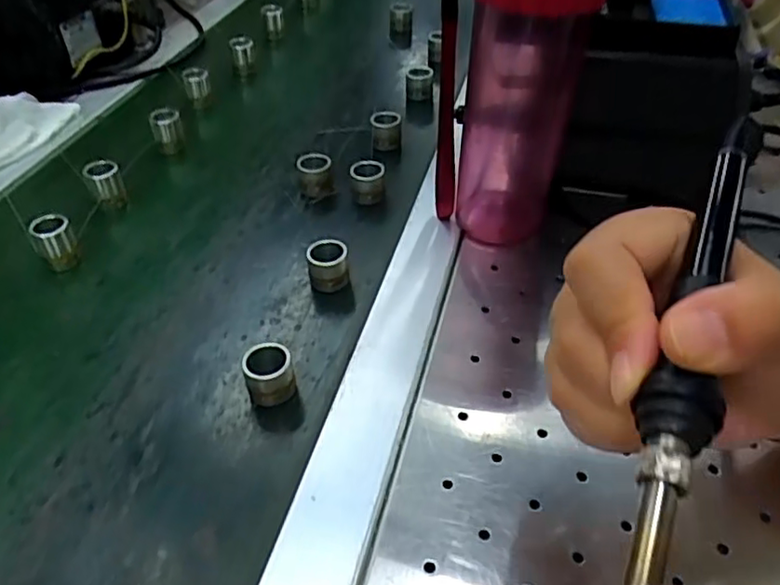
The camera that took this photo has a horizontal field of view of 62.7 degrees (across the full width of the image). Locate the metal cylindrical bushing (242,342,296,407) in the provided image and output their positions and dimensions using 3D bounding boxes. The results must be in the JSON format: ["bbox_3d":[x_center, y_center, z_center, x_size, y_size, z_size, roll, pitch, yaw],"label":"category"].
[{"bbox_3d":[-0.061,0.043,0.324,0.024,0.025,0.022,0,43,0],"label":"metal cylindrical bushing"}]

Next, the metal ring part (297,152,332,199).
[{"bbox_3d":[-0.054,-0.083,0.463,0.023,0.031,0.022,-6,43,-6],"label":"metal ring part"}]

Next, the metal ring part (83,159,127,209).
[{"bbox_3d":[-0.202,-0.078,0.455,0.021,0.028,0.021,-20,46,-21],"label":"metal ring part"}]

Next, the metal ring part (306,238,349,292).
[{"bbox_3d":[-0.037,-0.014,0.385,0.023,0.029,0.021,-6,43,-6],"label":"metal ring part"}]

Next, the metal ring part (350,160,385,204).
[{"bbox_3d":[-0.015,-0.075,0.454,0.023,0.030,0.022,-3,43,-3],"label":"metal ring part"}]

